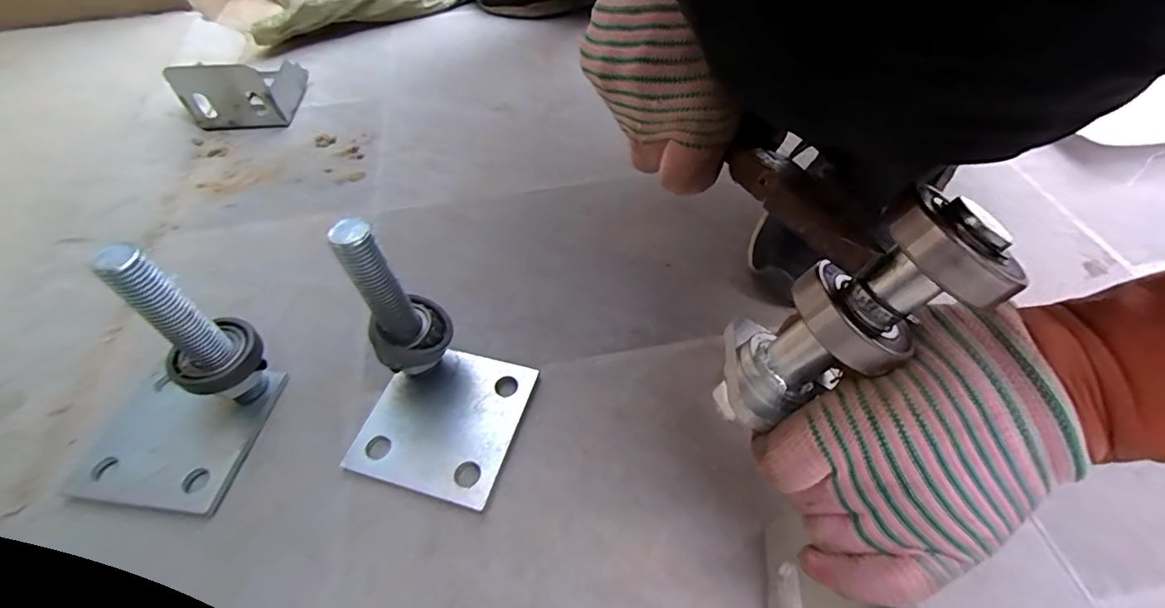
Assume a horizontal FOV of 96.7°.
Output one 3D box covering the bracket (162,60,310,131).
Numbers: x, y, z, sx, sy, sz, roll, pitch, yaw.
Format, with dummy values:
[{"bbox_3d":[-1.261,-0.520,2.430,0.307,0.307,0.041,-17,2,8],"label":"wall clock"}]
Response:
[{"bbox_3d":[-0.377,-0.247,0.574,0.100,0.071,0.090,-2,53,2],"label":"bracket"}]

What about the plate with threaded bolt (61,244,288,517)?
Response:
[{"bbox_3d":[-0.269,0.043,0.302,0.109,0.133,0.110,5,53,6],"label":"plate with threaded bolt"}]

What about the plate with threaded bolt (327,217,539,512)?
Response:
[{"bbox_3d":[-0.093,0.035,0.295,0.096,0.136,0.101,13,54,12],"label":"plate with threaded bolt"}]

